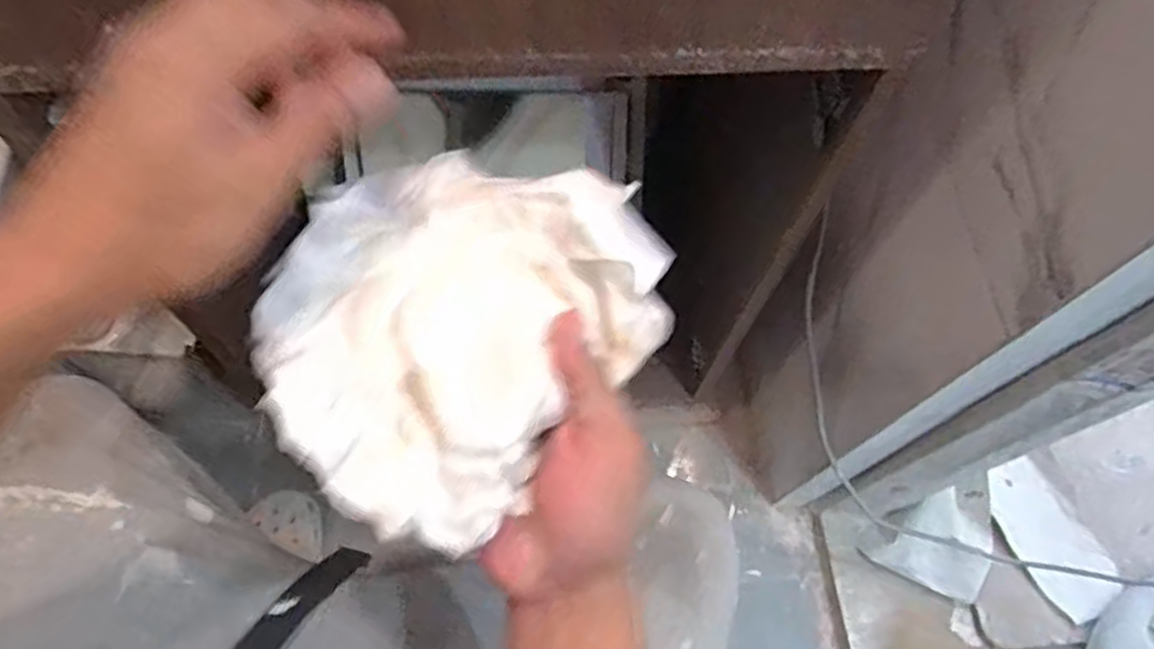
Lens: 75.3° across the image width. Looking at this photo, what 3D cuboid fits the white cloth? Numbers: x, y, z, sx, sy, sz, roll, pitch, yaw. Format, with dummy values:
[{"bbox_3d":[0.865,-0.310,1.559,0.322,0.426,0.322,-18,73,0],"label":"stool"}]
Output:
[{"bbox_3d":[-0.056,-0.002,0.341,0.145,0.047,0.174,39,71,18],"label":"white cloth"}]

